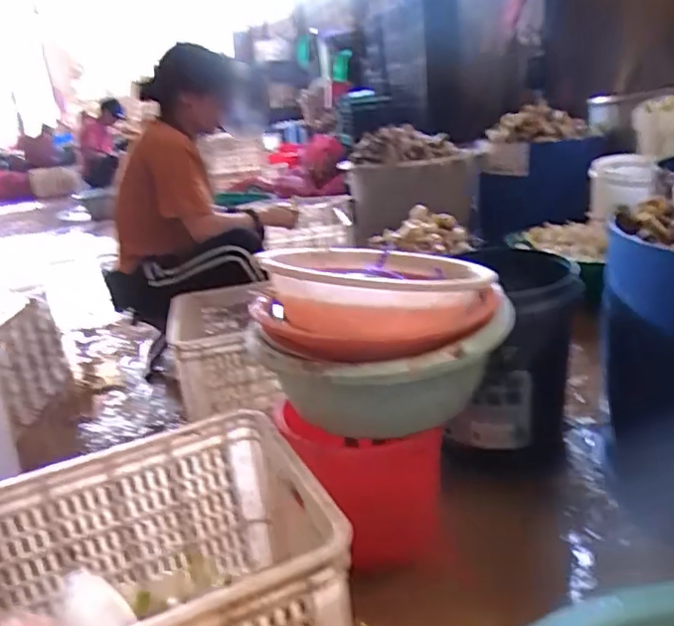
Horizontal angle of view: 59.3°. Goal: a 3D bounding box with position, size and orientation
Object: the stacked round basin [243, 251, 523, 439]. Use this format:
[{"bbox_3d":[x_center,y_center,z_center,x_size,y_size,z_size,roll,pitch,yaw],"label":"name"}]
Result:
[{"bbox_3d":[0.063,0.012,0.905,0.363,0.194,0.389,-6,19,1],"label":"stacked round basin"}]

